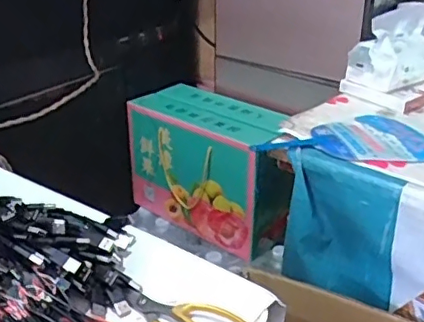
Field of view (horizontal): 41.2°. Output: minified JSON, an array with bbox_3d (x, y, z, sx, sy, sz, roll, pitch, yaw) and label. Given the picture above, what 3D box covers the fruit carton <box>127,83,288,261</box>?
[{"bbox_3d":[-0.004,0.007,1.137,0.321,0.236,0.147,21,34,33],"label":"fruit carton"}]

